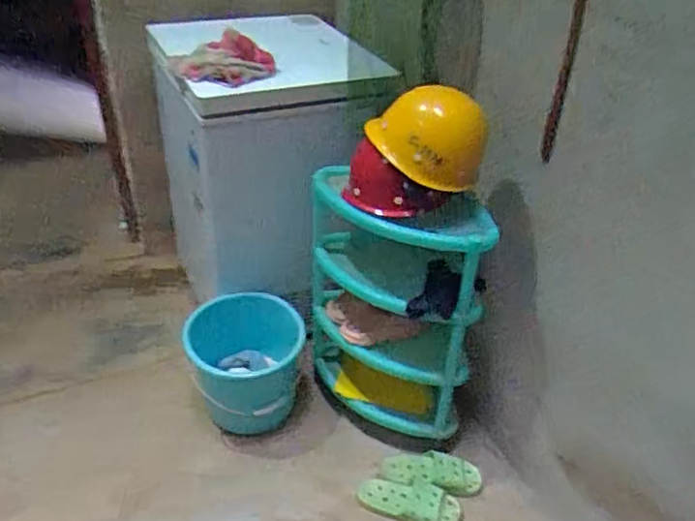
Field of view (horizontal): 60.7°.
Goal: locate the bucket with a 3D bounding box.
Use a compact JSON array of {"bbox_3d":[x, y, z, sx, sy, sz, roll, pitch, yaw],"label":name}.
[{"bbox_3d":[-0.253,0.284,1.579,0.292,0.286,0.276,2,35,-1],"label":"bucket"}]

